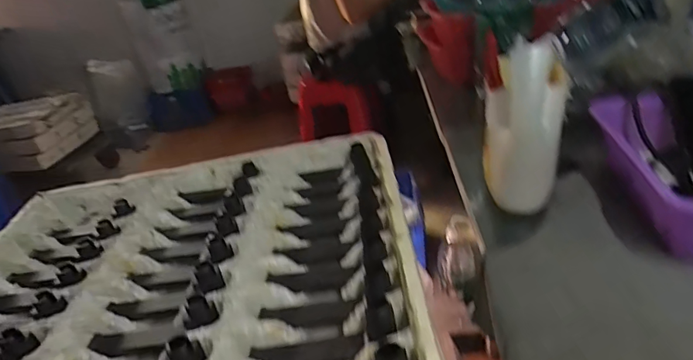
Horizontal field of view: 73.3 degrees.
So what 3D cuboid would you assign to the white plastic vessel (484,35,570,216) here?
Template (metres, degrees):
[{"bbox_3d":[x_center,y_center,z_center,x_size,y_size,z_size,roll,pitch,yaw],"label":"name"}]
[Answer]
[{"bbox_3d":[0.212,-0.065,0.560,0.084,0.200,0.067,2,33,21],"label":"white plastic vessel"}]

